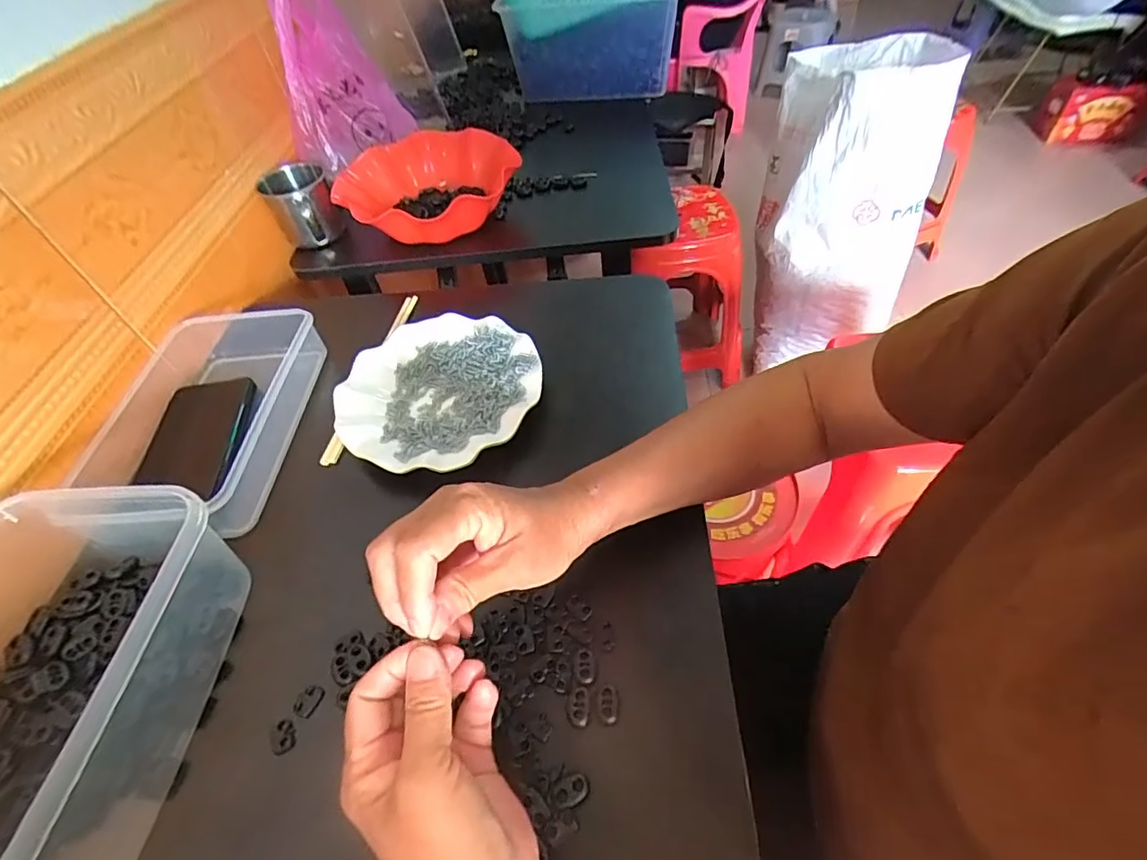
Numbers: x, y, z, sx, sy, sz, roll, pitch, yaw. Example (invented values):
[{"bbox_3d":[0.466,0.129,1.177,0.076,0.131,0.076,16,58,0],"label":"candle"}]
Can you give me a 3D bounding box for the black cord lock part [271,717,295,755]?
[{"bbox_3d":[-0.179,0.189,0.330,0.014,0.004,0.019,-28,55,-18],"label":"black cord lock part"}]

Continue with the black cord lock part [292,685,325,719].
[{"bbox_3d":[-0.168,0.172,0.341,0.013,0.004,0.019,22,55,19],"label":"black cord lock part"}]

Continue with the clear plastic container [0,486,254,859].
[{"bbox_3d":[-0.331,0.160,0.316,0.188,0.085,0.259,2,51,5],"label":"clear plastic container"}]

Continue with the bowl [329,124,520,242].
[{"bbox_3d":[-0.185,-0.309,0.685,0.216,0.072,0.221,-2,51,2],"label":"bowl"}]

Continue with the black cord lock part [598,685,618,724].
[{"bbox_3d":[0.021,0.164,0.322,0.011,0.004,0.020,-2,51,2],"label":"black cord lock part"}]

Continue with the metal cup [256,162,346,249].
[{"bbox_3d":[-0.342,-0.280,0.685,0.080,0.077,0.091,-27,54,-18],"label":"metal cup"}]

